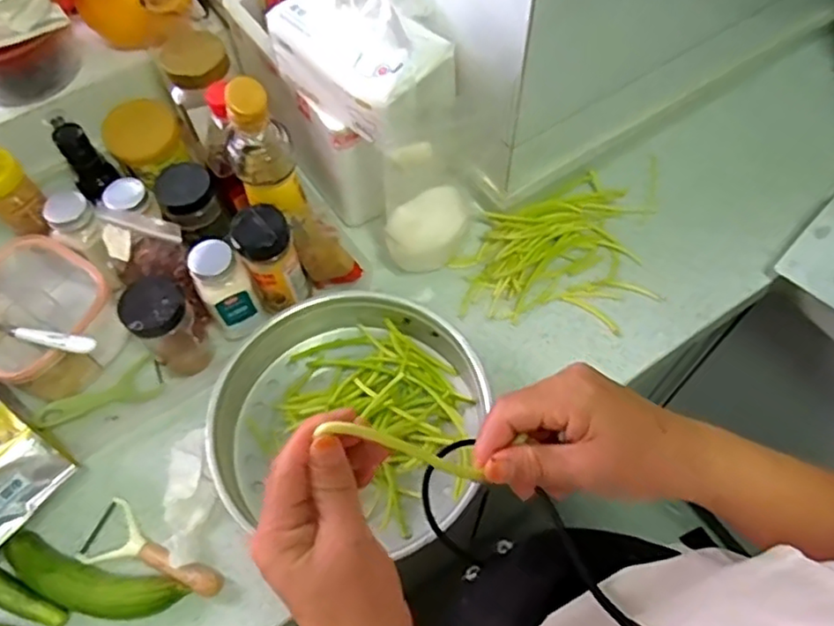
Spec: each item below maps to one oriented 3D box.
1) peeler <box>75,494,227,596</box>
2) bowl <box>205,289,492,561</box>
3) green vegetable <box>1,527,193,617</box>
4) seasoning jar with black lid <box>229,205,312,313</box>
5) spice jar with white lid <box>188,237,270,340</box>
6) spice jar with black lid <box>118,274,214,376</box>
[{"bbox_3d":[-0.243,0.226,0.582,0.138,0.026,0.058,29,65,16],"label":"peeler"},{"bbox_3d":[-0.063,0.105,0.626,0.254,0.072,0.247,-1,61,1],"label":"bowl"},{"bbox_3d":[-0.288,0.237,0.570,0.164,0.039,0.044,14,62,9],"label":"green vegetable"},{"bbox_3d":[-0.147,-0.054,0.652,0.054,0.116,0.054,-1,61,1],"label":"seasoning jar with black lid"},{"bbox_3d":[-0.192,-0.020,0.663,0.053,0.118,0.049,-32,65,-15],"label":"spice jar with white lid"},{"bbox_3d":[-0.247,0.013,0.645,0.063,0.109,0.059,-36,66,-17],"label":"spice jar with black lid"}]

